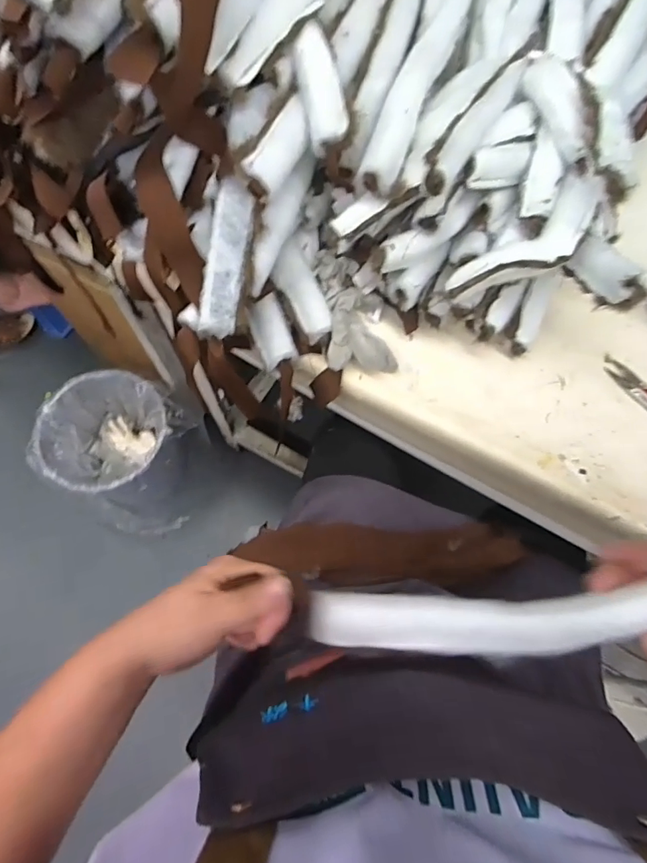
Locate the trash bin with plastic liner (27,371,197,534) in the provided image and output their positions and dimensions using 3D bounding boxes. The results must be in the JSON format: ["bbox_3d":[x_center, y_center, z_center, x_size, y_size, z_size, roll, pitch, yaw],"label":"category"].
[{"bbox_3d":[-0.449,0.058,1.103,0.270,0.296,0.279,0,69,0],"label":"trash bin with plastic liner"}]

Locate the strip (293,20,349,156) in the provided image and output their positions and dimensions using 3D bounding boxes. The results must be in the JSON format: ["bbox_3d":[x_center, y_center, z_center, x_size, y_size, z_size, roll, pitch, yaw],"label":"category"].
[{"bbox_3d":[-0.002,-0.306,0.426,0.035,0.016,0.113,-9,85,-3],"label":"strip"}]

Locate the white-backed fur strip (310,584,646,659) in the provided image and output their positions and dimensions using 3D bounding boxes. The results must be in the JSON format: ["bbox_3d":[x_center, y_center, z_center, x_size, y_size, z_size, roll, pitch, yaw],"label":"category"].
[{"bbox_3d":[0.127,0.138,0.348,0.270,0.014,0.045,-5,69,9],"label":"white-backed fur strip"}]

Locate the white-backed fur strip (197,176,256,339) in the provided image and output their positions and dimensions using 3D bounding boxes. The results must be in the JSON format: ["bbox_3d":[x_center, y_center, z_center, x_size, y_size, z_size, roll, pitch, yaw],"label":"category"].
[{"bbox_3d":[-0.087,-0.150,0.425,0.035,0.014,0.132,12,98,5],"label":"white-backed fur strip"}]

